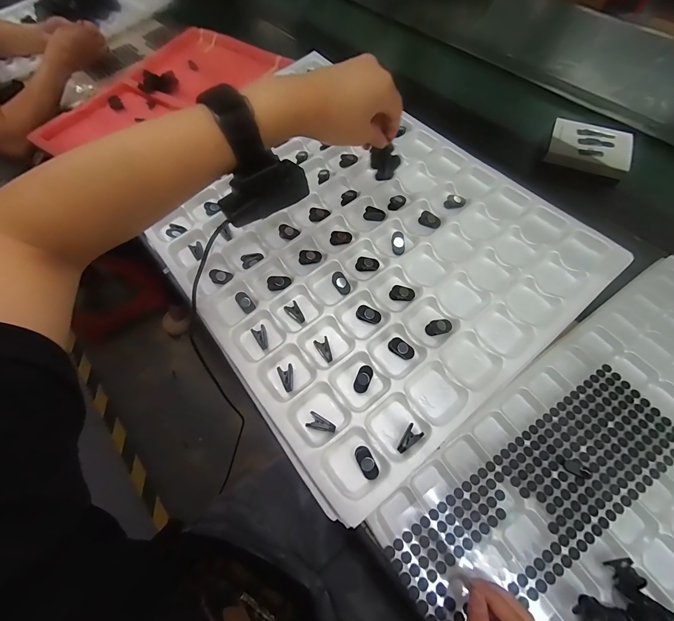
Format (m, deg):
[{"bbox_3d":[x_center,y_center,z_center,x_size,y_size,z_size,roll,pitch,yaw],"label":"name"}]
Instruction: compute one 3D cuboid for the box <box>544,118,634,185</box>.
[{"bbox_3d":[0.446,-0.287,0.572,0.129,0.026,0.110,21,66,11],"label":"box"}]

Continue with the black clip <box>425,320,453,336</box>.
[{"bbox_3d":[0.092,0.015,0.287,0.024,0.009,0.012,-16,63,-5],"label":"black clip"}]

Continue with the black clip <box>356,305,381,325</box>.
[{"bbox_3d":[0.030,0.003,0.295,0.022,0.009,0.011,21,66,14],"label":"black clip"}]

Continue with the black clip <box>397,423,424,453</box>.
[{"bbox_3d":[0.054,0.098,0.244,0.022,0.005,0.012,-40,67,-16],"label":"black clip"}]

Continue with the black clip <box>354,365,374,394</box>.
[{"bbox_3d":[0.022,0.057,0.266,0.012,0.008,0.021,22,66,14],"label":"black clip"}]

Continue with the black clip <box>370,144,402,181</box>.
[{"bbox_3d":[0.050,-0.153,0.335,0.030,0.039,0.010,7,64,4],"label":"black clip"}]

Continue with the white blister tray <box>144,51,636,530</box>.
[{"bbox_3d":[0.035,-0.066,0.334,0.351,0.026,0.350,-36,69,-16],"label":"white blister tray"}]

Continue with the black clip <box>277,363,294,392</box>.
[{"bbox_3d":[-0.042,0.057,0.271,0.012,0.011,0.022,-17,63,-5],"label":"black clip"}]

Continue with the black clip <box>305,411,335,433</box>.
[{"bbox_3d":[-0.012,0.089,0.252,0.023,0.007,0.012,15,65,11],"label":"black clip"}]

